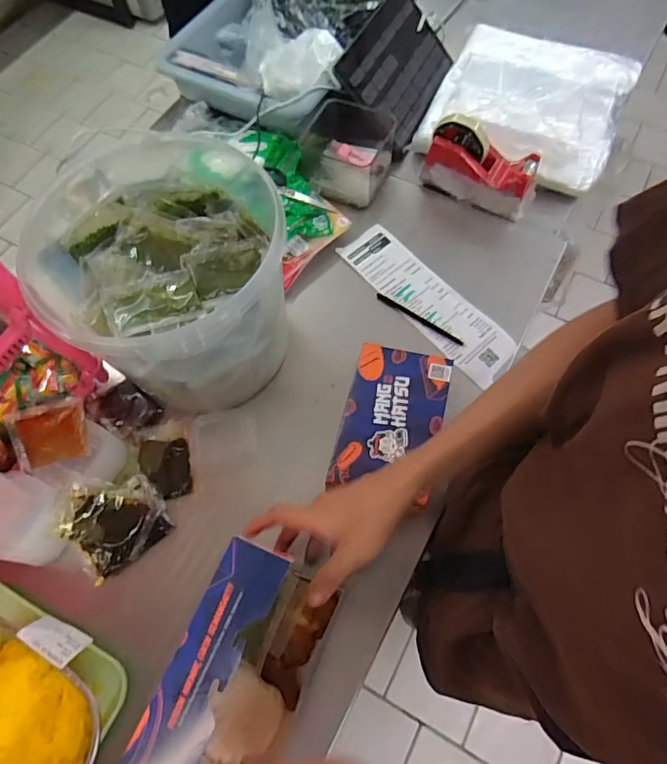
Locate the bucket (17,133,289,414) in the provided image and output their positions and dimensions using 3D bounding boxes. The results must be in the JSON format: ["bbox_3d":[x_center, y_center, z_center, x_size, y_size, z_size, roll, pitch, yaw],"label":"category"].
[{"bbox_3d":[-0.168,-0.097,0.563,0.223,0.197,0.237,-1,65,2],"label":"bucket"}]

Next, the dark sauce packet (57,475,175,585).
[{"bbox_3d":[-0.243,0.151,0.559,0.100,0.021,0.101,-40,103,-18],"label":"dark sauce packet"}]

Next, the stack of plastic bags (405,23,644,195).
[{"bbox_3d":[0.315,-0.453,0.811,0.283,0.060,0.322,24,62,13],"label":"stack of plastic bags"}]

